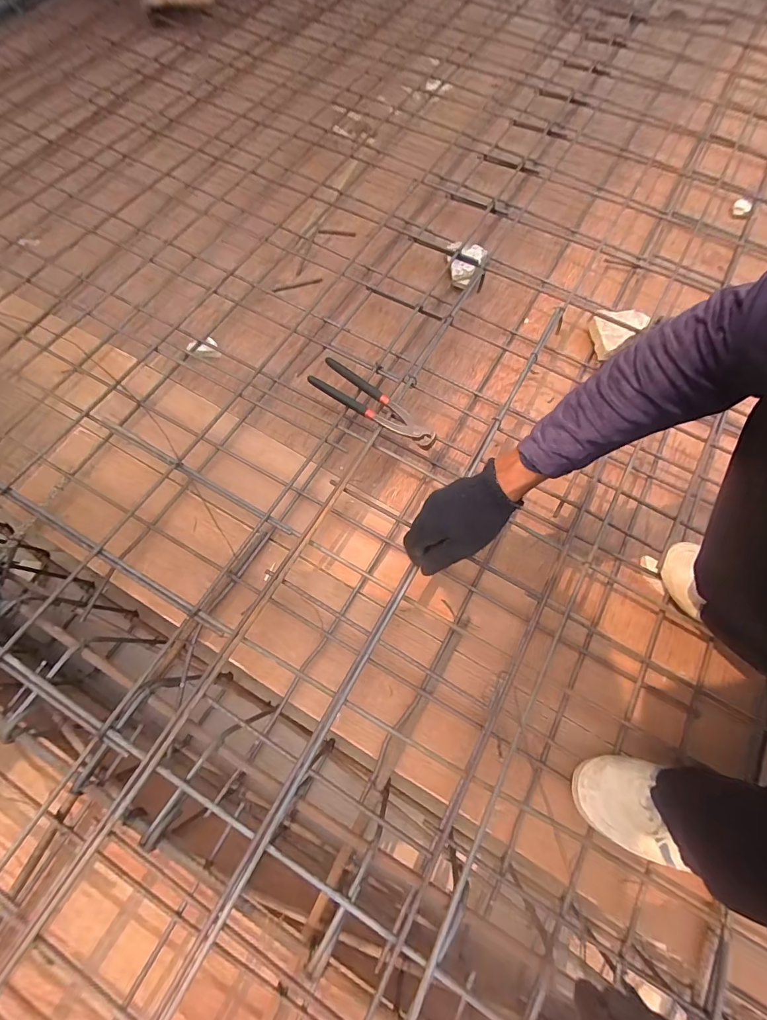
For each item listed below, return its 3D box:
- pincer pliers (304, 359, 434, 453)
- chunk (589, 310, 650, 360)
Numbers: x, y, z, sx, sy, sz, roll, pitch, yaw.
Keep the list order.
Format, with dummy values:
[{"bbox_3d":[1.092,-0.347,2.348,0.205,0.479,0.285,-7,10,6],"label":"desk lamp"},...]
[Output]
[{"bbox_3d":[-0.016,-0.156,0.617,0.216,0.028,0.052,37,73,11],"label":"pincer pliers"},{"bbox_3d":[0.395,-0.309,0.721,0.110,0.047,0.070,-39,75,-15],"label":"chunk"}]

